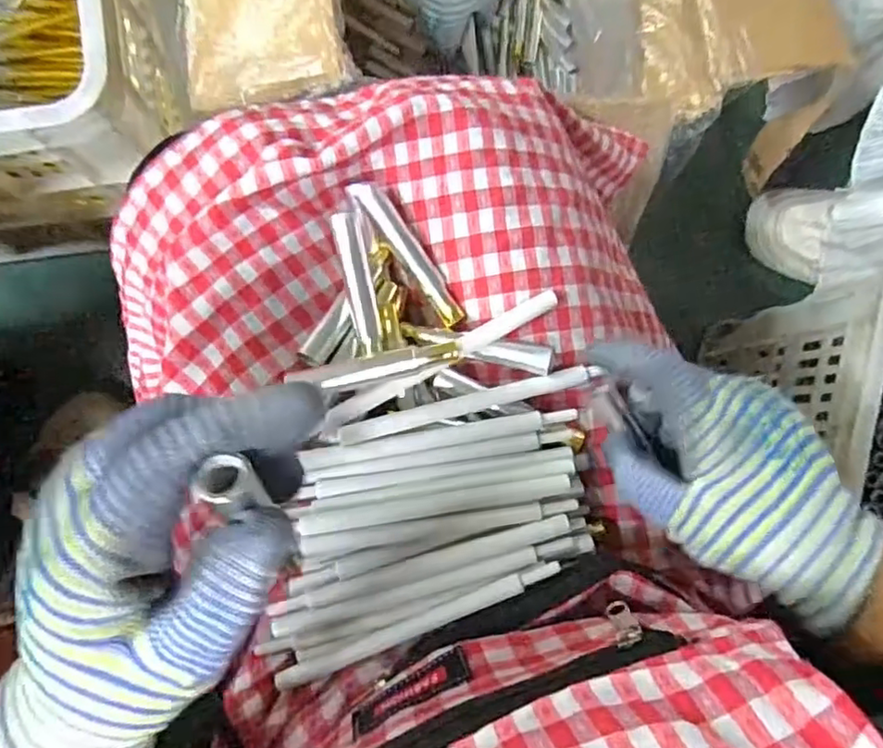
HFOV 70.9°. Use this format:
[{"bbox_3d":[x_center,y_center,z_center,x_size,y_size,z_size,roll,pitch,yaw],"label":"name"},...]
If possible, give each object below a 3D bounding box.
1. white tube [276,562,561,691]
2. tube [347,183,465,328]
[{"bbox_3d":[-0.012,0.127,0.309,0.150,0.010,0.011,-25,87,7],"label":"white tube"},{"bbox_3d":[-0.017,-0.066,0.335,0.015,0.009,0.090,-36,89,-8],"label":"tube"}]

